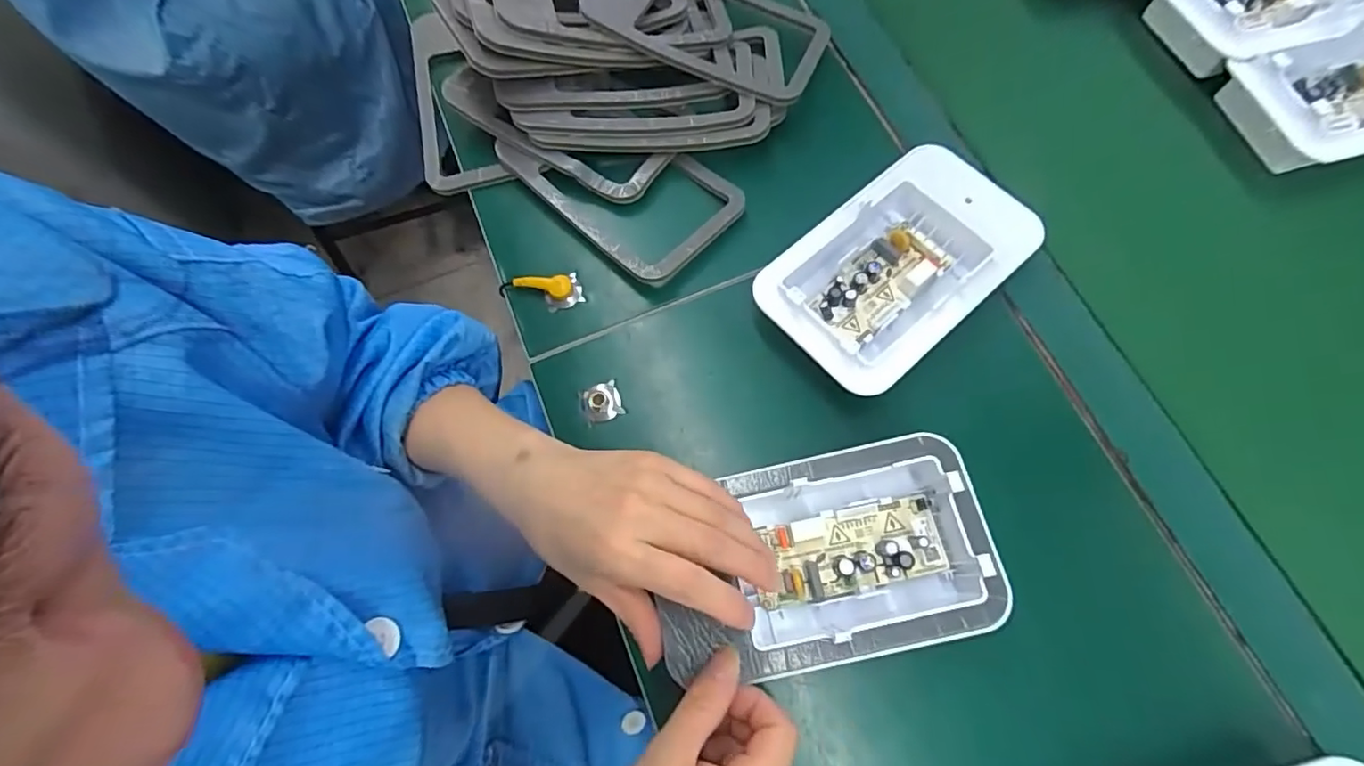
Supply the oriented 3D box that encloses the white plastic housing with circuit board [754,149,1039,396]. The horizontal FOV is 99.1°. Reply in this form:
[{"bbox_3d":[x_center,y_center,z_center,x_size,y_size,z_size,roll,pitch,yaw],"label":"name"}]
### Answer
[{"bbox_3d":[0.135,-0.075,0.362,0.170,0.037,0.098,-41,76,-12],"label":"white plastic housing with circuit board"}]

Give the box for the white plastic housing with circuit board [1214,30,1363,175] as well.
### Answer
[{"bbox_3d":[0.480,-0.201,0.407,0.173,0.042,0.099,-16,72,-5],"label":"white plastic housing with circuit board"}]

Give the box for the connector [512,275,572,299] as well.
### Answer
[{"bbox_3d":[-0.092,-0.063,0.381,0.038,0.007,0.013,-1,71,0],"label":"connector"}]

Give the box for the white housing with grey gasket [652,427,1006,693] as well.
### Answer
[{"bbox_3d":[0.071,0.092,0.307,0.166,0.044,0.102,-12,72,-3],"label":"white housing with grey gasket"}]

